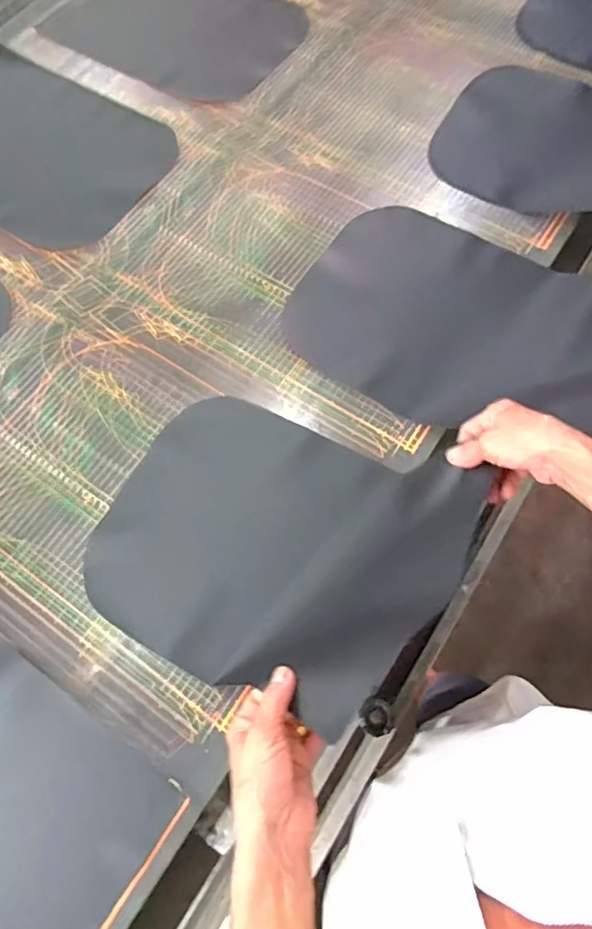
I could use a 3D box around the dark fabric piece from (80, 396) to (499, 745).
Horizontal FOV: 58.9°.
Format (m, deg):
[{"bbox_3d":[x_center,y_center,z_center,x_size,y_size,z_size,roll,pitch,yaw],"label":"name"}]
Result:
[{"bbox_3d":[-0.030,0.090,0.604,0.394,0.071,0.311,22,72,7],"label":"dark fabric piece"}]

